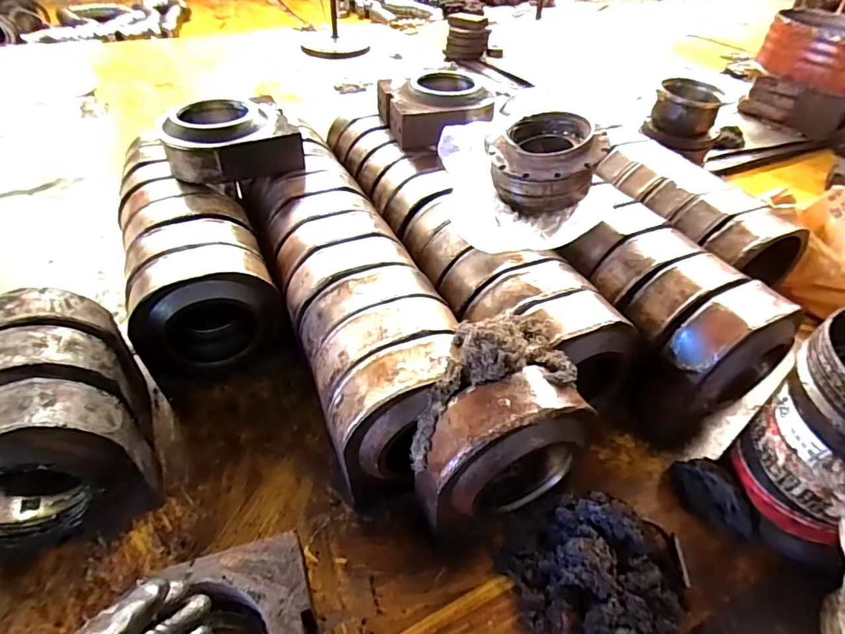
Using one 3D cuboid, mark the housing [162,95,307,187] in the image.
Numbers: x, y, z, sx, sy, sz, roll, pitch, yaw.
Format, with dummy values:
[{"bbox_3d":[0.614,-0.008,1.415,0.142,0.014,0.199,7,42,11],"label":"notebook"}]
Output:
[{"bbox_3d":[-0.487,-0.452,1.240,0.304,0.130,0.218,-15,46,-19],"label":"housing"}]

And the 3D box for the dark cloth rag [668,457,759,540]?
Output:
[{"bbox_3d":[0.542,0.336,0.903,0.086,0.060,0.164,-20,48,-23],"label":"dark cloth rag"}]

